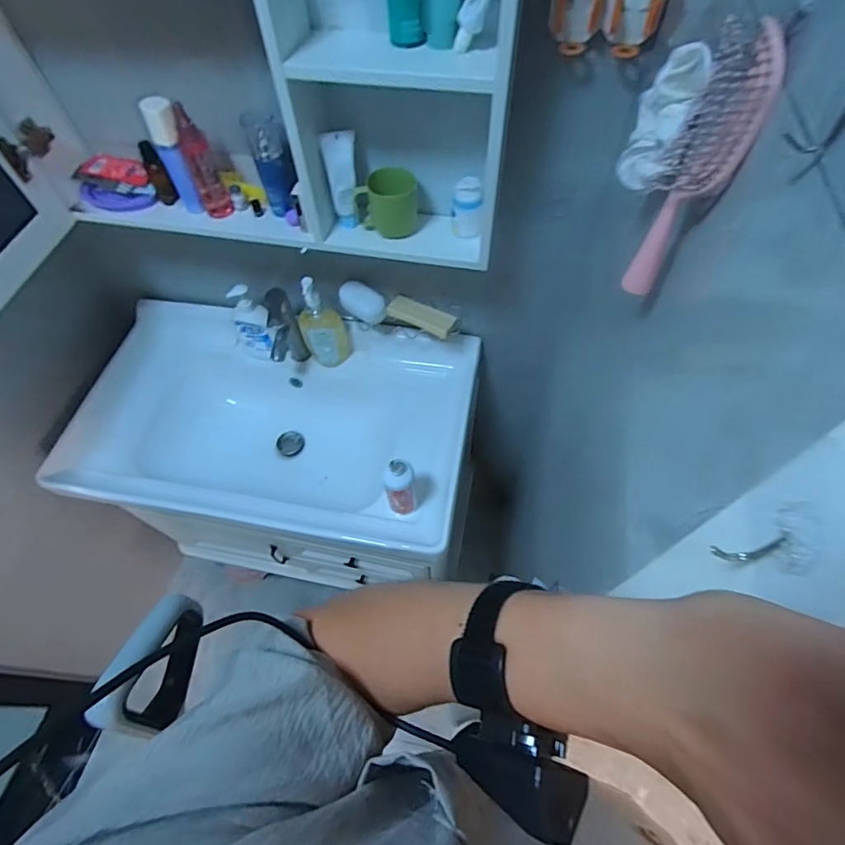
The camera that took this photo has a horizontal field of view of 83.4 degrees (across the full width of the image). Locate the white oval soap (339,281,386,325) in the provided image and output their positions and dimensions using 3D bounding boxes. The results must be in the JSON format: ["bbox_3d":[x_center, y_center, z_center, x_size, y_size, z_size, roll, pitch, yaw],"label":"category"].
[{"bbox_3d":[-0.118,-0.241,0.954,0.099,0.055,0.055,25,62,16],"label":"white oval soap"}]

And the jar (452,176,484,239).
[{"bbox_3d":[0.066,-0.316,0.704,0.041,0.080,0.042,0,58,2],"label":"jar"}]

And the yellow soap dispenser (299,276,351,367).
[{"bbox_3d":[-0.211,-0.209,1.002,0.093,0.231,0.042,-1,58,2],"label":"yellow soap dispenser"}]

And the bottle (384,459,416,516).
[{"bbox_3d":[-0.038,0.120,0.835,0.053,0.163,0.041,7,59,6],"label":"bottle"}]

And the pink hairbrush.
[{"bbox_3d":[0.179,-0.163,0.317,0.033,0.162,0.052,13,60,10],"label":"pink hairbrush"}]

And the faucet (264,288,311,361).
[{"bbox_3d":[-0.292,-0.183,1.012,0.071,0.181,0.104,-17,59,-8],"label":"faucet"}]

